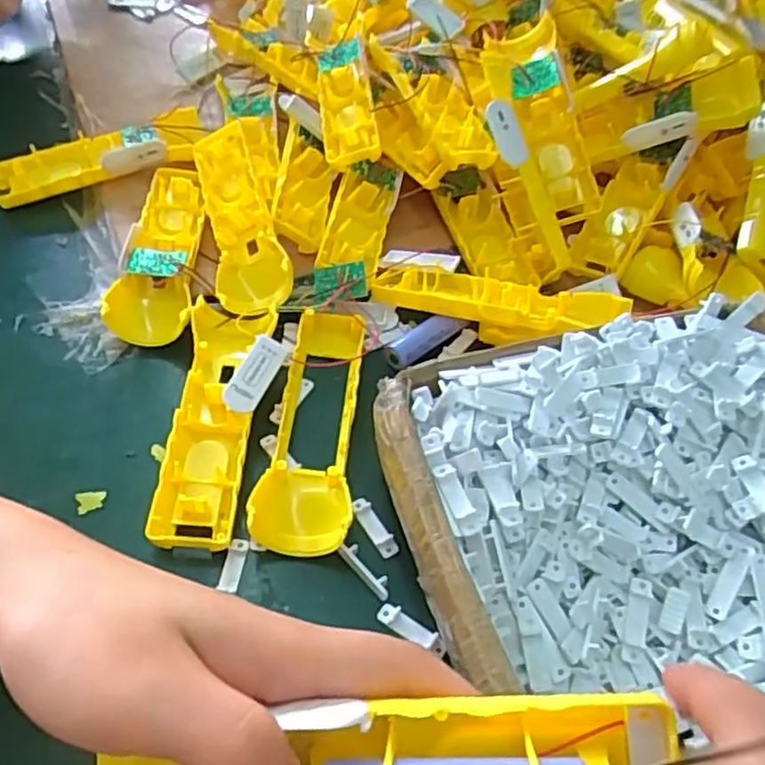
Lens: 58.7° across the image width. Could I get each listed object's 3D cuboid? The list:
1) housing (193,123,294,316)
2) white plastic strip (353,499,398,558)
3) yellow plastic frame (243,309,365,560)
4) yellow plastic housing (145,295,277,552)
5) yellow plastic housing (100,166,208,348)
[{"bbox_3d":[-0.099,-0.118,0.473,0.047,0.026,0.157,-10,53,-12],"label":"housing"},{"bbox_3d":[-0.004,0.078,0.370,0.010,0.004,0.037,-23,57,-21],"label":"white plastic strip"},{"bbox_3d":[-0.040,0.021,0.402,0.050,0.033,0.162,3,52,-2],"label":"yellow plastic frame"},{"bbox_3d":[-0.095,0.017,0.391,0.049,0.021,0.159,3,52,-3],"label":"yellow plastic housing"},{"bbox_3d":[-0.155,-0.091,0.473,0.053,0.025,0.156,-1,52,-5],"label":"yellow plastic housing"}]

